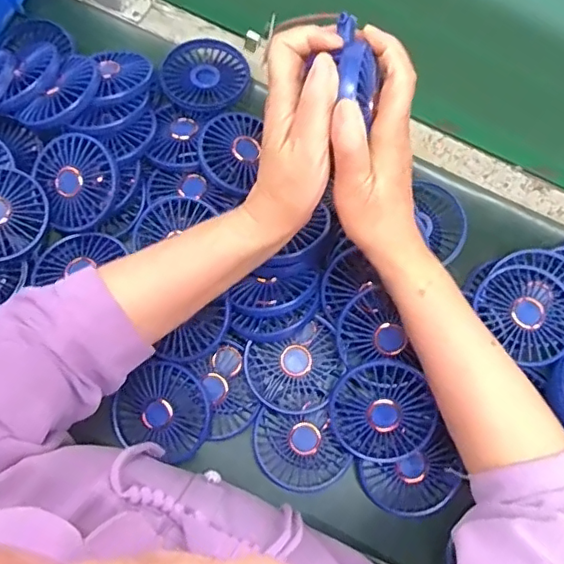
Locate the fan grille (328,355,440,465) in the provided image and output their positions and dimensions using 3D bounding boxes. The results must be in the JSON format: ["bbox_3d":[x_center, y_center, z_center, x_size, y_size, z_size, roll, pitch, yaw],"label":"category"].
[{"bbox_3d":[0.083,0.110,0.477,0.084,0.008,0.091,3,104,13],"label":"fan grille"}]

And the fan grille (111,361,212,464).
[{"bbox_3d":[-0.101,0.113,0.490,0.081,0.019,0.075,1,75,-2],"label":"fan grille"}]

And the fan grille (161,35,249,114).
[{"bbox_3d":[-0.077,-0.213,0.583,0.089,0.021,0.084,1,75,-2],"label":"fan grille"}]

